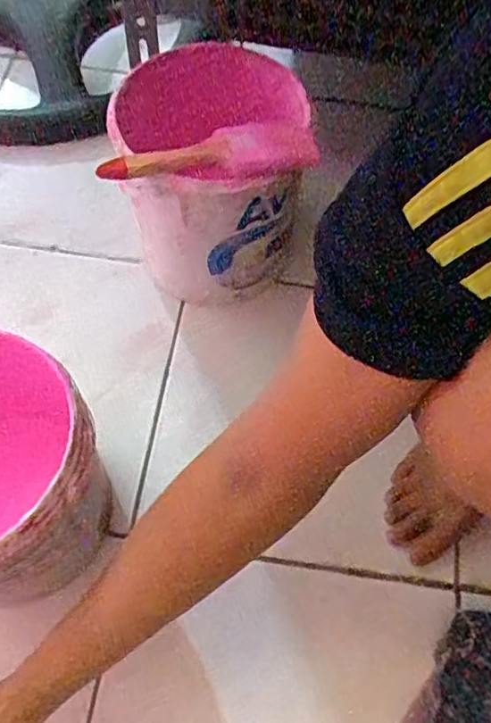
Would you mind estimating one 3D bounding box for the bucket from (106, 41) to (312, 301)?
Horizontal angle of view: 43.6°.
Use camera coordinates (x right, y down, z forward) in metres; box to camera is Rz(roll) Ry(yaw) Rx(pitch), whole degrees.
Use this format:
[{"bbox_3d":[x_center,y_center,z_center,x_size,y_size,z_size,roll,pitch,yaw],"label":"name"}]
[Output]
[{"bbox_3d":[-0.038,-0.180,0.619,0.171,0.186,0.172,1,63,-2],"label":"bucket"}]

